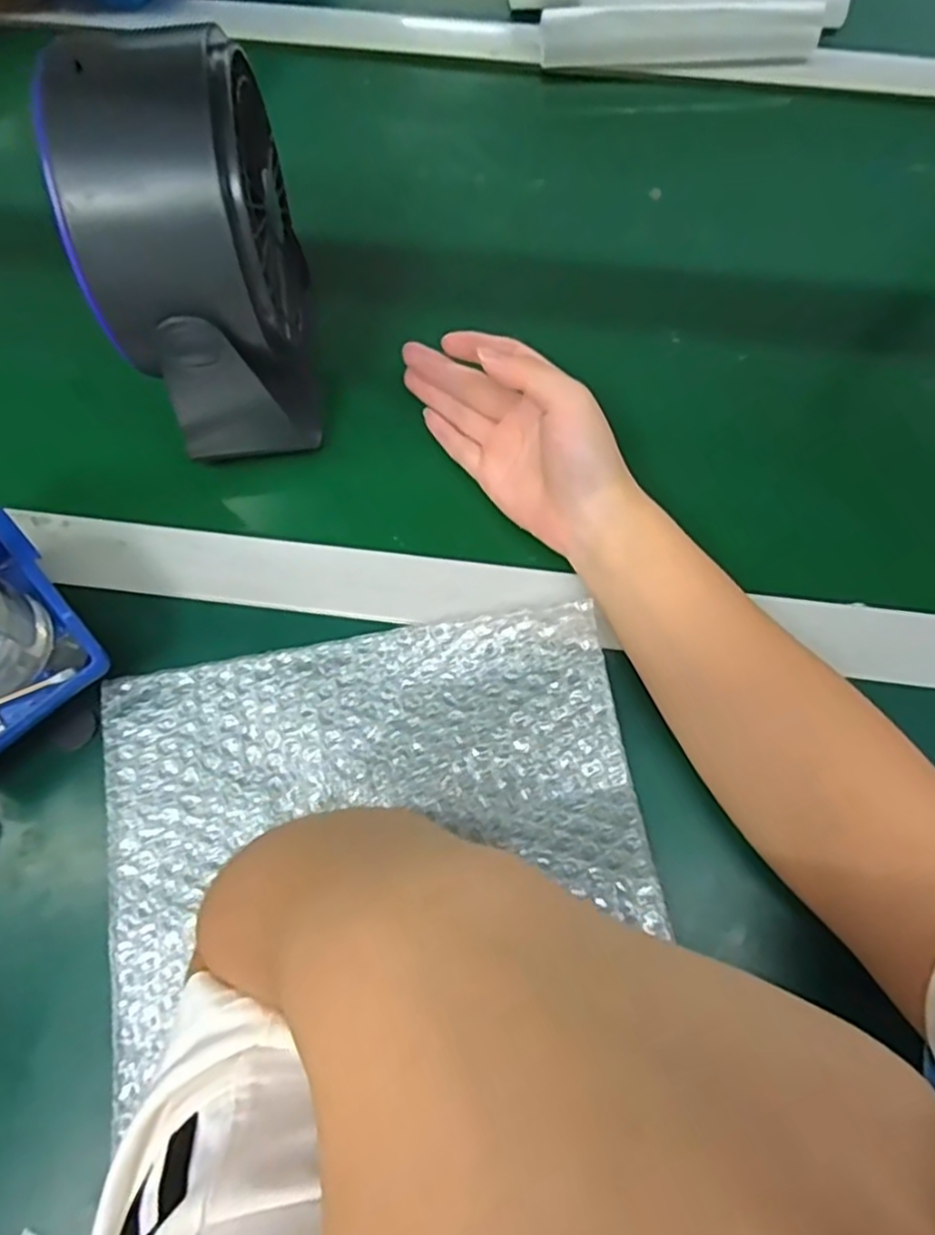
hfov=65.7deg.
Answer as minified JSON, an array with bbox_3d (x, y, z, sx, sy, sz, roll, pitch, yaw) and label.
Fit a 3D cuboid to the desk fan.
[{"bbox_3d":[-0.127,-0.169,0.361,0.082,0.181,0.120,-9,71,-4],"label":"desk fan"}]

